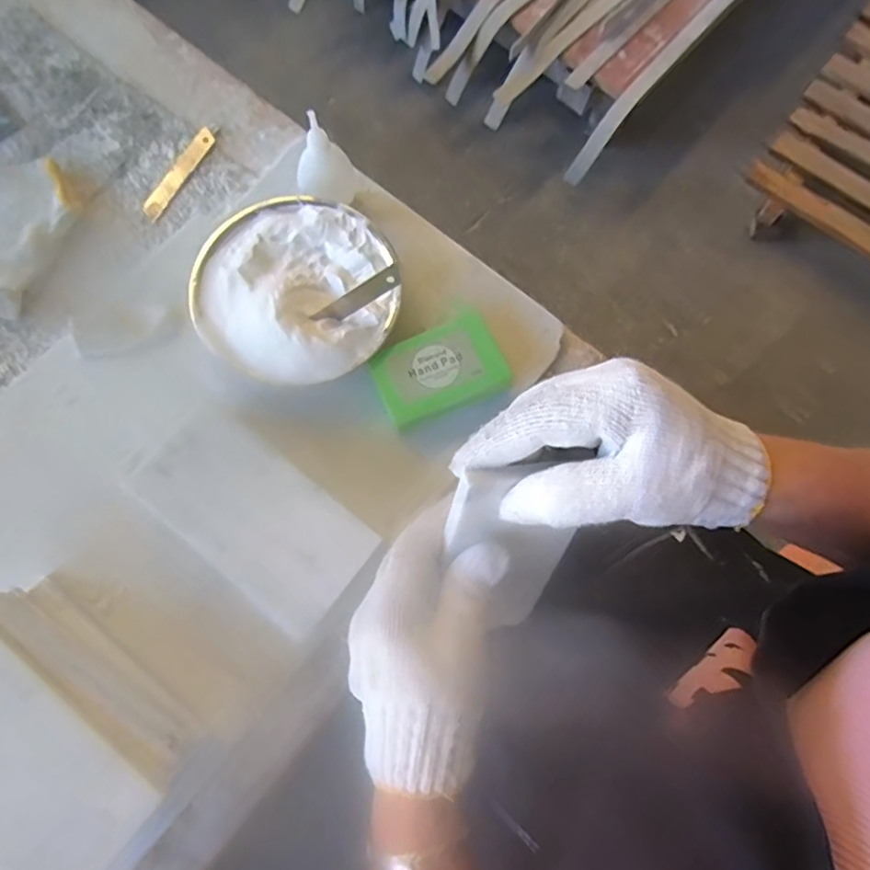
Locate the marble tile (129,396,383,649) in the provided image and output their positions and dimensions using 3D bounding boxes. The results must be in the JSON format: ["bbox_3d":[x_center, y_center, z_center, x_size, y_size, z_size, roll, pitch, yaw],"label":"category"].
[{"bbox_3d":[-0.114,0.050,0.371,0.147,0.011,0.076,39,75,7],"label":"marble tile"}]

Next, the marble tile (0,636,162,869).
[{"bbox_3d":[-0.221,0.168,0.305,0.148,0.011,0.070,39,75,7],"label":"marble tile"}]

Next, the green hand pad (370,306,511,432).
[{"bbox_3d":[0.005,-0.049,0.461,0.099,0.013,0.067,-30,78,-11],"label":"green hand pad"}]

